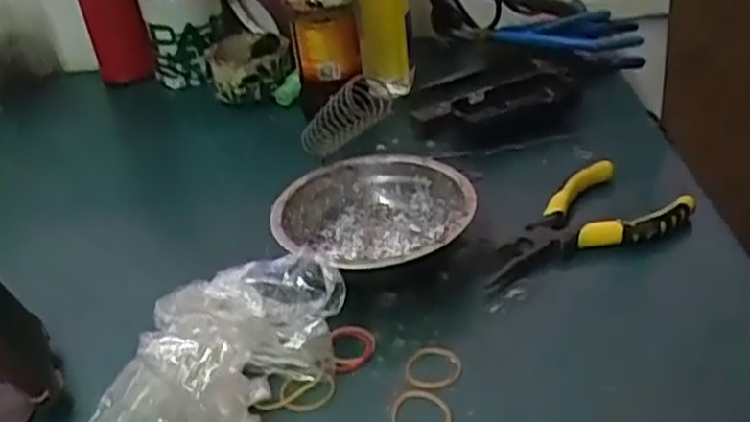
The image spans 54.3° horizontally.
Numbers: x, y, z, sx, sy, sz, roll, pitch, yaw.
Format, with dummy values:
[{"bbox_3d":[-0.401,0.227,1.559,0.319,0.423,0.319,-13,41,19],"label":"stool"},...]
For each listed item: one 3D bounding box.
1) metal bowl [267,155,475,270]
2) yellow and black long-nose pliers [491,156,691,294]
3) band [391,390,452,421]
[{"bbox_3d":[0.000,0.012,0.478,0.123,0.044,0.123,-5,32,3],"label":"metal bowl"},{"bbox_3d":[0.128,0.005,0.478,0.135,0.029,0.066,-13,33,-10],"label":"yellow and black long-nose pliers"},{"bbox_3d":[0.023,0.102,0.368,0.030,0.004,0.033,-2,33,6],"label":"band"}]

